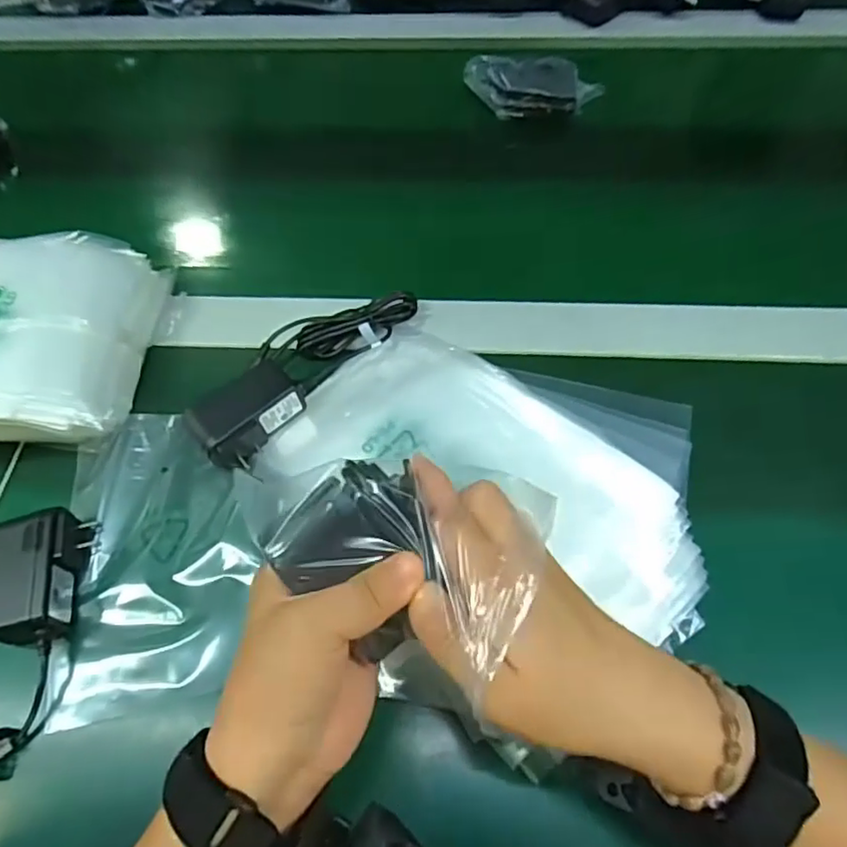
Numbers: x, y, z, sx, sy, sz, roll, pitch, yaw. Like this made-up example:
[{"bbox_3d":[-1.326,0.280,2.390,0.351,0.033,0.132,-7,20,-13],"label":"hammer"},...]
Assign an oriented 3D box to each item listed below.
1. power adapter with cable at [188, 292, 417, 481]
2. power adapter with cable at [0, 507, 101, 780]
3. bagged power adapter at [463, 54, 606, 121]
[{"bbox_3d":[-0.084,-0.045,0.431,0.068,0.026,0.182,32,64,19],"label":"power adapter with cable"},{"bbox_3d":[-0.278,0.122,0.335,0.150,0.027,0.144,-1,58,0],"label":"power adapter with cable"},{"bbox_3d":[0.112,-0.340,0.612,0.134,0.025,0.064,-2,58,0],"label":"bagged power adapter"}]

